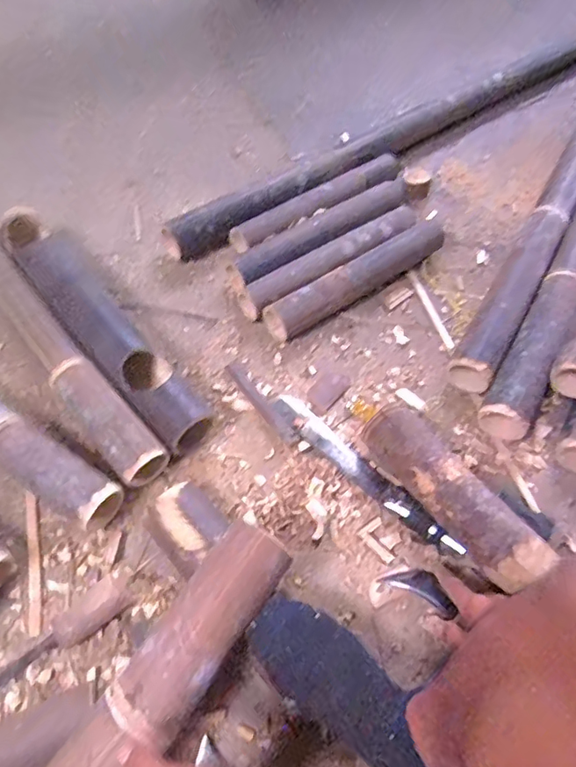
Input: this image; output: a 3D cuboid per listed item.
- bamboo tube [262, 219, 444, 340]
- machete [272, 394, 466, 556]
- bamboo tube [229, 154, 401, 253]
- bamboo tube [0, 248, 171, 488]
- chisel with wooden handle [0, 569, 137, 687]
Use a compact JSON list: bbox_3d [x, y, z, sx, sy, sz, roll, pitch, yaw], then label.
[{"bbox_3d":[0.126,-0.182,0.871,0.382,0.060,0.057,-34,67,-22],"label":"bamboo tube"},{"bbox_3d":[0.100,0.115,0.715,0.038,0.029,0.314,-39,69,-25],"label":"machete"},{"bbox_3d":[0.071,-0.335,0.962,0.389,0.043,0.045,-28,65,-20],"label":"bamboo tube"},{"bbox_3d":[-0.356,-0.061,0.763,0.069,0.066,0.540,-36,68,-23],"label":"bamboo tube"},{"bbox_3d":[-0.274,0.286,0.568,0.231,0.040,0.051,-30,65,-21],"label":"chisel with wooden handle"}]

